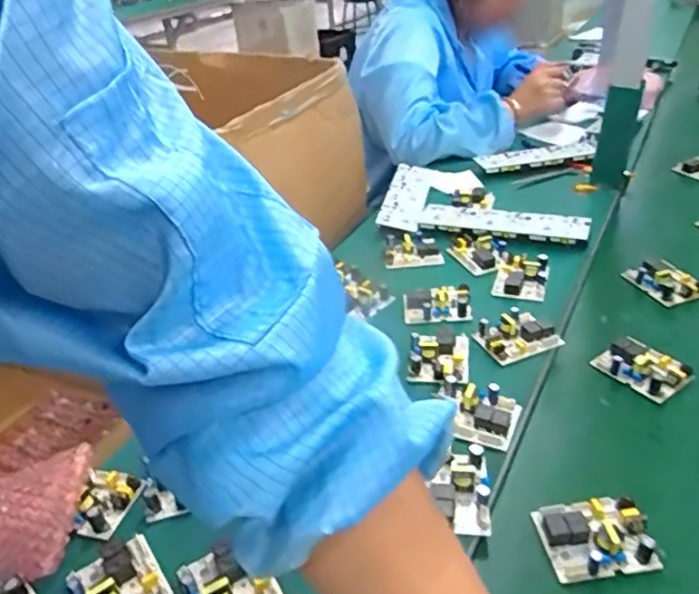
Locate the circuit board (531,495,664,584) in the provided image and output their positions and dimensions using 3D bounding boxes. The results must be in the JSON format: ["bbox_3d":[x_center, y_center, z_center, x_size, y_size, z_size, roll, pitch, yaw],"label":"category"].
[{"bbox_3d":[0.194,0.190,0.476,0.077,0.033,0.060,-7,33,-5],"label":"circuit board"}]

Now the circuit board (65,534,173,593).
[{"bbox_3d":[-0.174,0.216,0.452,0.060,0.021,0.078,-23,38,-27],"label":"circuit board"}]

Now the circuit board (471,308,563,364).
[{"bbox_3d":[0.183,0.042,0.671,0.077,0.021,0.067,-14,34,-16],"label":"circuit board"}]

